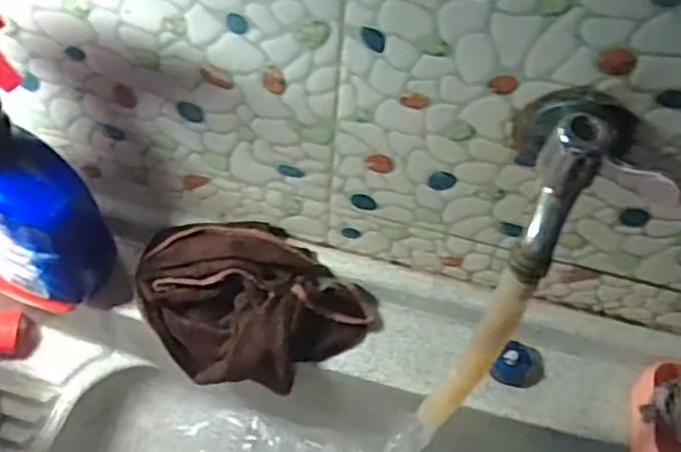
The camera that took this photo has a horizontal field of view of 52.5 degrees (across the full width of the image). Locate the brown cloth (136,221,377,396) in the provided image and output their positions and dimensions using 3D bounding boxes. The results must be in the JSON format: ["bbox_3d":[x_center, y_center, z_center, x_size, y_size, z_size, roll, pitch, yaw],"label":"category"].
[{"bbox_3d":[-0.066,0.063,0.553,0.184,0.082,0.111,9,57,2],"label":"brown cloth"}]

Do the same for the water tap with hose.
[{"bbox_3d":[0.099,0.040,0.412,0.064,0.246,0.091,22,30,11],"label":"water tap with hose"}]

